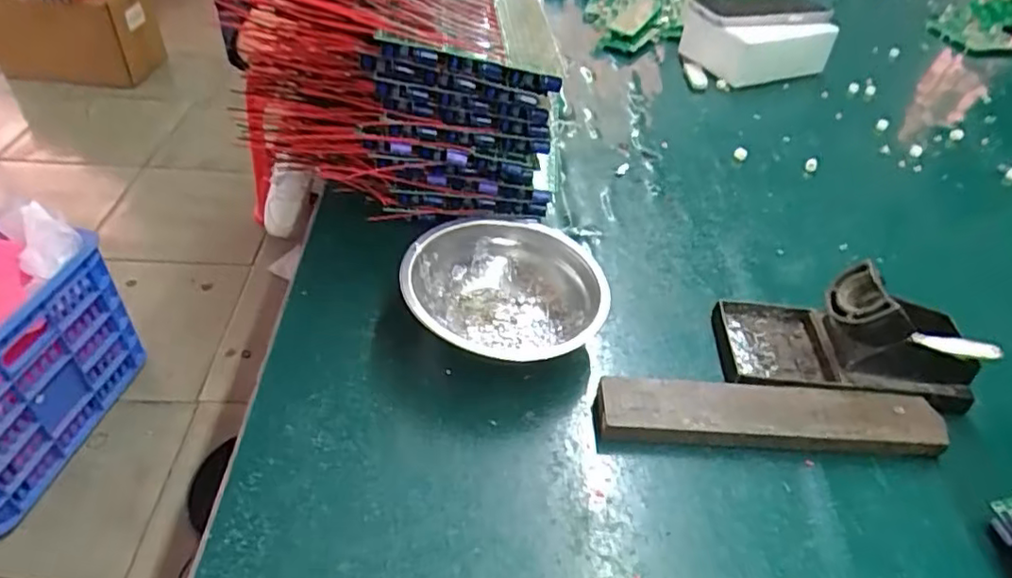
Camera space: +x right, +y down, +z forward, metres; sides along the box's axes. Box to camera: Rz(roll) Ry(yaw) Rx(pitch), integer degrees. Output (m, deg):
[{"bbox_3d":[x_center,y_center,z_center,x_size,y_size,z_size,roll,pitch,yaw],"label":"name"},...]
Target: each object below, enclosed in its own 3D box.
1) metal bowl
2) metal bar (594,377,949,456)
[{"bbox_3d":[-0.002,0.008,0.407,0.122,0.046,0.114,3,42,-3],"label":"metal bowl"},{"bbox_3d":[0.154,0.075,0.373,0.201,0.019,0.035,4,42,-2],"label":"metal bar"}]

